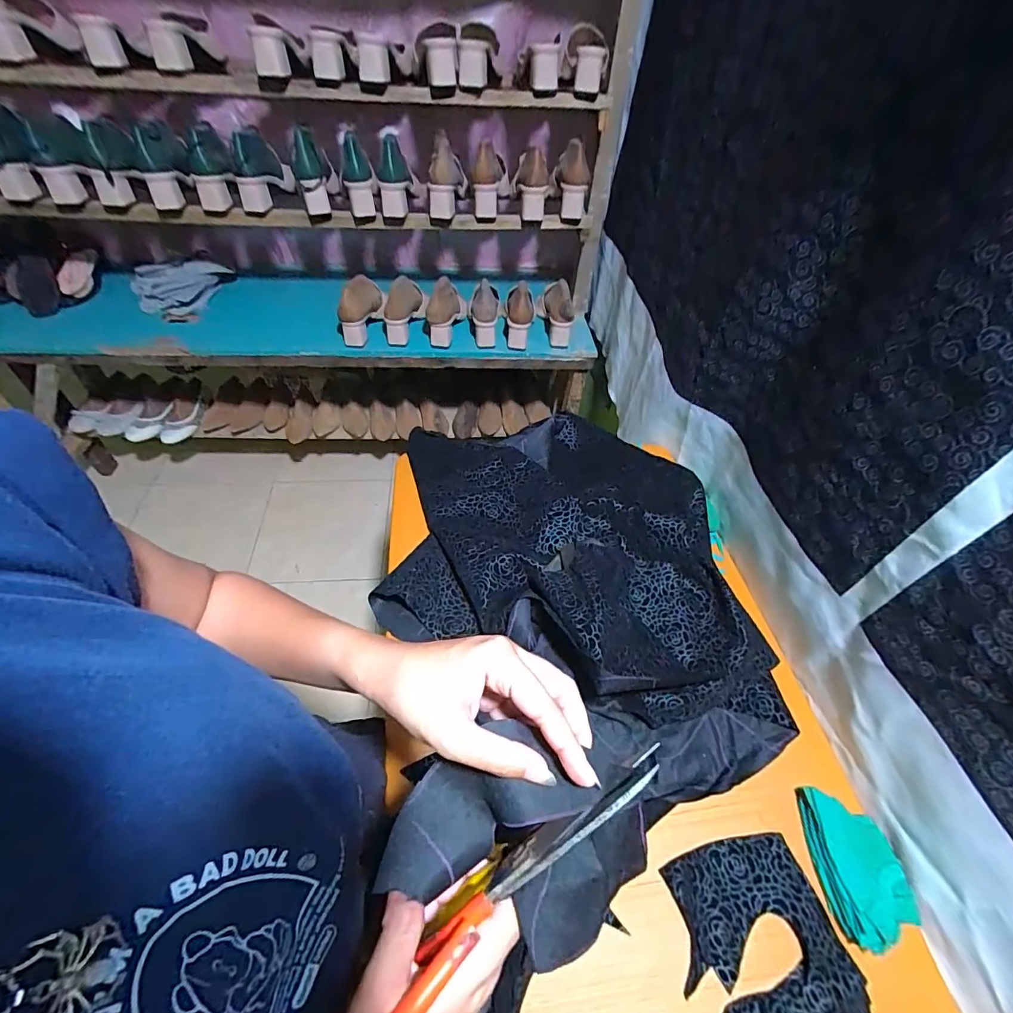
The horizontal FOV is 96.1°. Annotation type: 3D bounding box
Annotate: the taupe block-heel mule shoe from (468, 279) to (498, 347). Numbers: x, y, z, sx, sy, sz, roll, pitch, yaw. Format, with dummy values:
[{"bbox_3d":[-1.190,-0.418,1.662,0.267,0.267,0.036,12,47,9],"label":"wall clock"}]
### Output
[{"bbox_3d":[-0.054,-0.479,1.122,0.078,0.069,0.192,1,73,-4],"label":"taupe block-heel mule shoe"}]

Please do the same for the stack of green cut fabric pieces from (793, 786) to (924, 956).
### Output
[{"bbox_3d":[0.331,0.335,0.431,0.072,0.025,0.116,-1,52,-5],"label":"stack of green cut fabric pieces"}]

